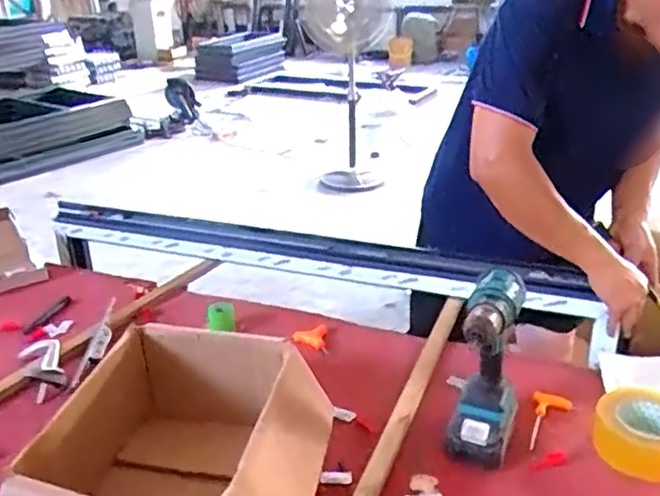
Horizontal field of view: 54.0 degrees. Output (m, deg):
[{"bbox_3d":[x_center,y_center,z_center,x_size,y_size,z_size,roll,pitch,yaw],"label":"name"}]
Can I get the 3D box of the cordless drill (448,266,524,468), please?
[{"bbox_3d":[0.193,0.163,0.817,0.072,0.236,0.140,9,28,24],"label":"cordless drill"}]

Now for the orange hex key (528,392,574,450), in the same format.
[{"bbox_3d":[0.308,0.243,0.909,0.051,0.011,0.122,8,28,22],"label":"orange hex key"}]

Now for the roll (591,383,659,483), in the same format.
[{"bbox_3d":[0.418,0.244,0.859,0.129,0.056,0.136,12,29,29],"label":"roll"}]

